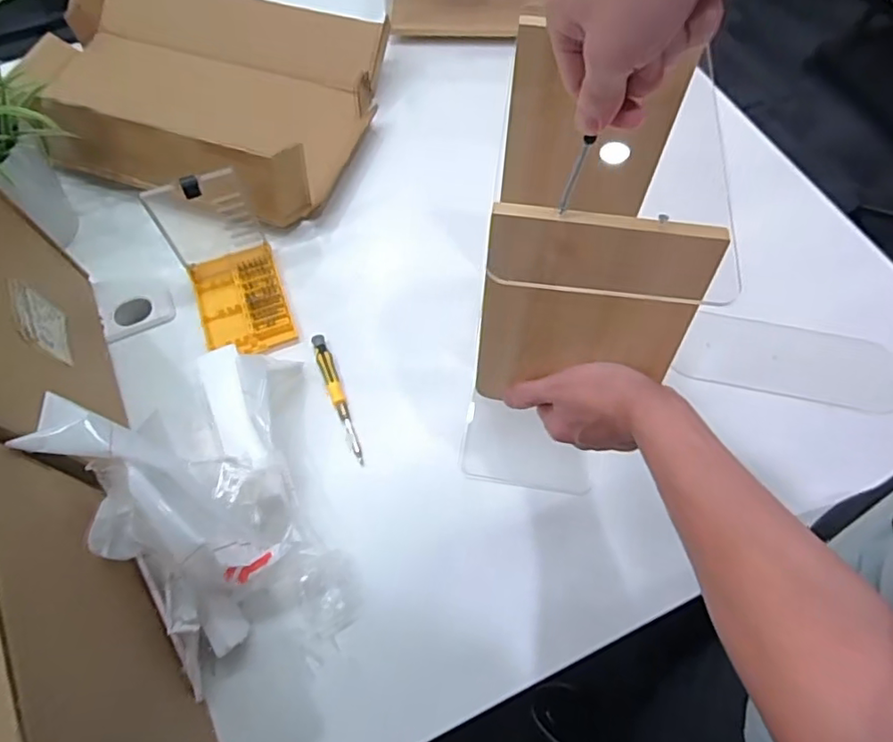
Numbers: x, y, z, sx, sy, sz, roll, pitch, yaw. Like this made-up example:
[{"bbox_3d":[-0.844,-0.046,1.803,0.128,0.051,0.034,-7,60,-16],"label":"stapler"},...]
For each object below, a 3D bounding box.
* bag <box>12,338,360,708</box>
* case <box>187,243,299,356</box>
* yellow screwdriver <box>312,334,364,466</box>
[{"bbox_3d":[-0.236,0.107,0.586,0.205,0.199,0.349,-16,66,-9],"label":"bag"},{"bbox_3d":[-0.271,-0.092,0.780,0.110,0.027,0.158,-18,66,-10],"label":"case"},{"bbox_3d":[-0.134,0.032,0.726,0.018,0.012,0.176,-18,66,-10],"label":"yellow screwdriver"}]

